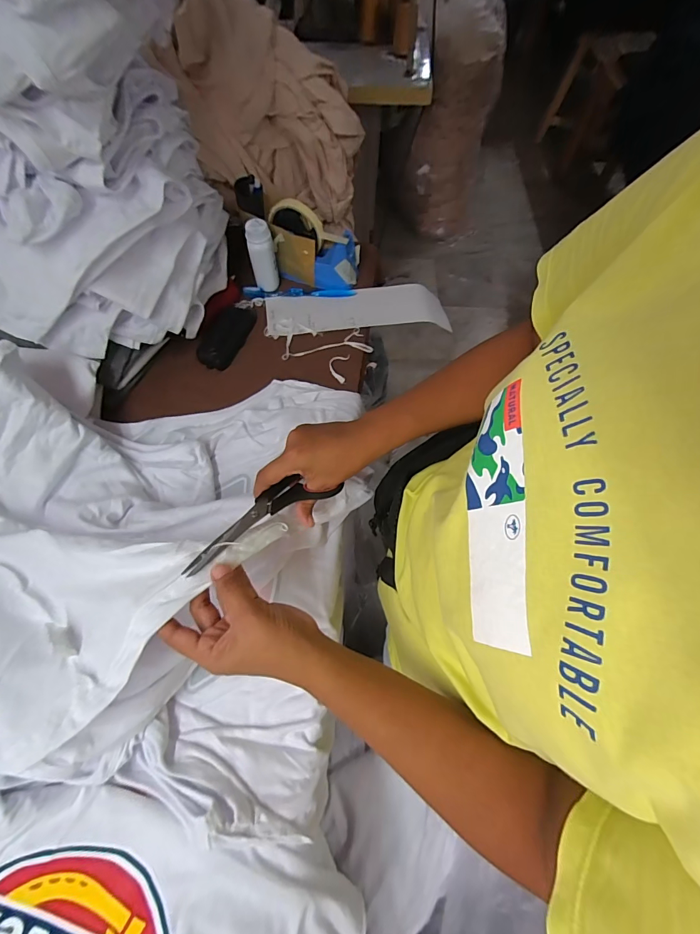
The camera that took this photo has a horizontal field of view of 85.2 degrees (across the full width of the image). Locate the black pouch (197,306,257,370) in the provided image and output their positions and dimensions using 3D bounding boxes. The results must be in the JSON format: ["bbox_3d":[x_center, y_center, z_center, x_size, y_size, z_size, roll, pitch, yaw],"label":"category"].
[{"bbox_3d":[-0.182,-0.204,0.576,0.049,0.027,0.121,24,69,10],"label":"black pouch"}]

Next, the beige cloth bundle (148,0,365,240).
[{"bbox_3d":[-0.124,-0.575,0.661,0.316,0.291,0.165,-30,71,-12],"label":"beige cloth bundle"}]

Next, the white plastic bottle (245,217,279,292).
[{"bbox_3d":[-0.132,-0.317,0.576,0.038,0.096,0.030,-7,67,-3],"label":"white plastic bottle"}]

